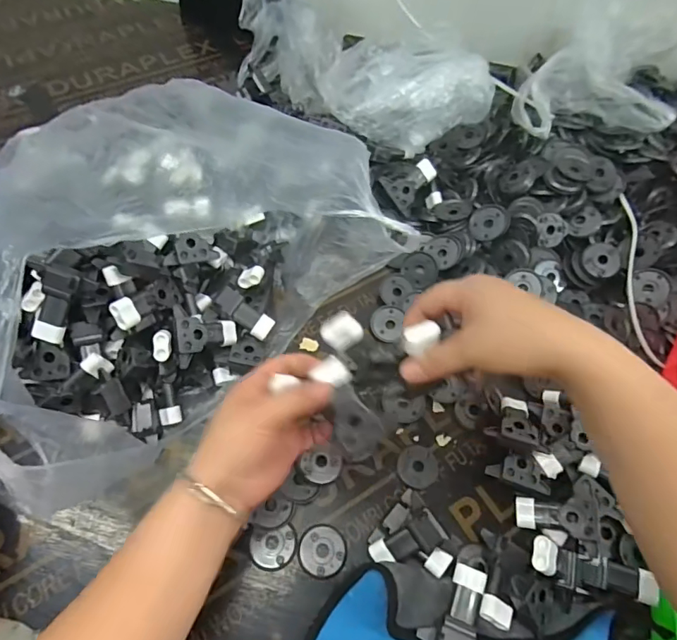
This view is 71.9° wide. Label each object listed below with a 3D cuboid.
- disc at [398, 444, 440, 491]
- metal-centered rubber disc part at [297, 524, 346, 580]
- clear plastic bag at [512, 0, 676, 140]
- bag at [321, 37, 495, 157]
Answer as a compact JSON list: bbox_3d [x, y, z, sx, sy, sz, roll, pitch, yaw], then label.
[{"bbox_3d":[0.075,0.139,0.441,0.037,0.007,0.039,2,60,-3],"label":"disc"},{"bbox_3d":[-0.013,0.197,0.398,0.040,0.004,0.040,2,60,-3],"label":"metal-centered rubber disc part"},{"bbox_3d":[0.301,-0.282,0.545,0.166,0.099,0.135,28,64,11],"label":"clear plastic bag"},{"bbox_3d":[0.083,-0.275,0.576,0.201,0.076,0.106,2,62,-3],"label":"bag"}]

